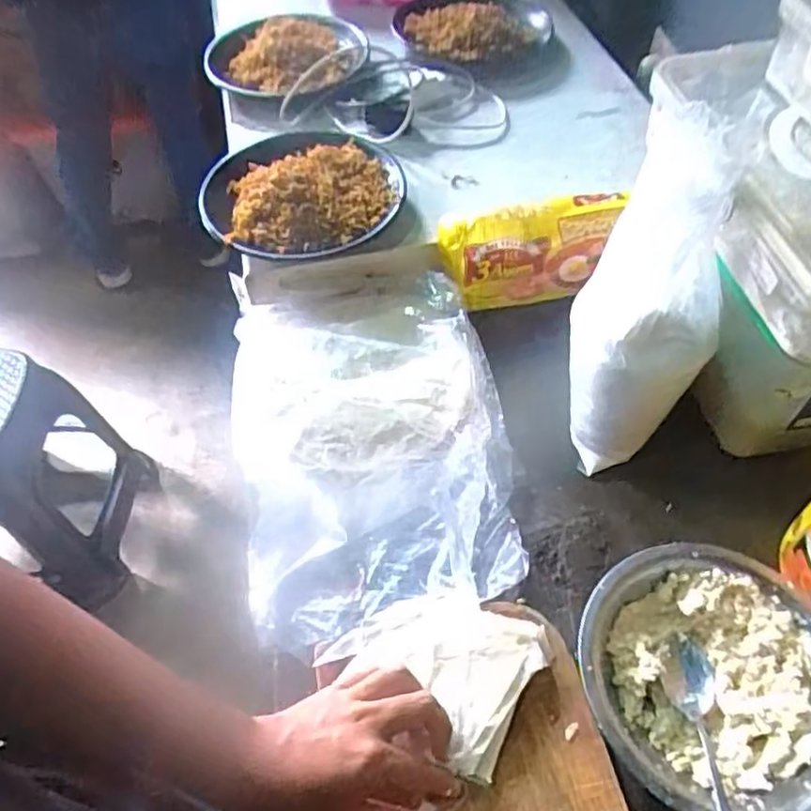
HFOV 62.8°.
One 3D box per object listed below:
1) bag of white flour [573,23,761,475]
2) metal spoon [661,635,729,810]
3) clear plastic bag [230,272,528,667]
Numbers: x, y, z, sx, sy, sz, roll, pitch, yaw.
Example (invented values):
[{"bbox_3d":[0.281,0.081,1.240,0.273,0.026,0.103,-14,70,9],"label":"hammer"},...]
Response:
[{"bbox_3d":[0.195,-0.083,0.527,0.103,0.324,0.065,12,37,10],"label":"bag of white flour"},{"bbox_3d":[0.202,0.240,0.443,0.035,0.027,0.179,3,35,4],"label":"metal spoon"},{"bbox_3d":[-0.034,0.018,0.609,0.242,0.042,0.363,-11,54,-6],"label":"clear plastic bag"}]

